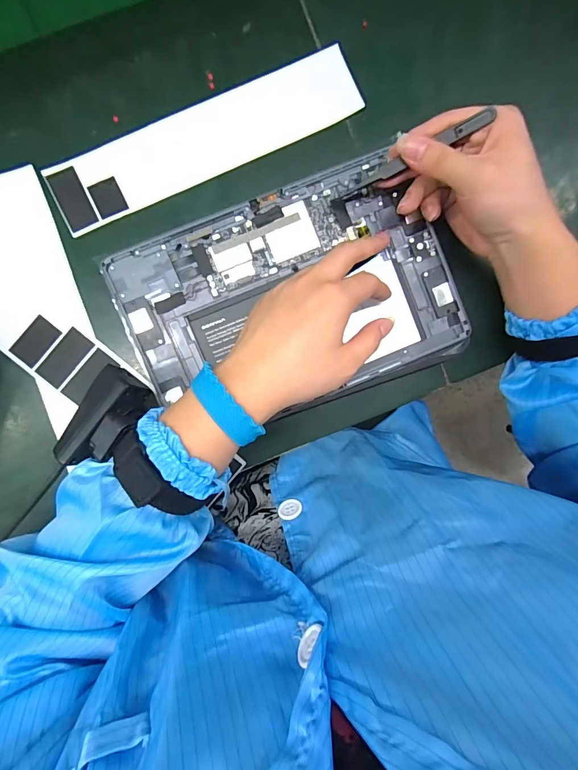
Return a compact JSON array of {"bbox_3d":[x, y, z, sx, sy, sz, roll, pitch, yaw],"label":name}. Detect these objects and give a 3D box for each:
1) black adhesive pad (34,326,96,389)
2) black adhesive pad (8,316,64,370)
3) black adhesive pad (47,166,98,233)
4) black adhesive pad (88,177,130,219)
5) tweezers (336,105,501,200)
[{"bbox_3d":[-0.189,-0.023,0.330,0.024,0.004,0.048,40,91,-6],"label":"black adhesive pad"},{"bbox_3d":[-0.213,-0.036,0.328,0.025,0.004,0.039,40,91,-6],"label":"black adhesive pad"},{"bbox_3d":[-0.180,-0.154,0.325,0.023,0.004,0.049,-24,93,-2],"label":"black adhesive pad"},{"bbox_3d":[-0.151,-0.157,0.326,0.023,0.004,0.029,-25,93,-2],"label":"black adhesive pad"},{"bbox_3d":[0.088,-0.164,0.287,0.109,0.015,0.010,-20,96,22],"label":"tweezers"}]

